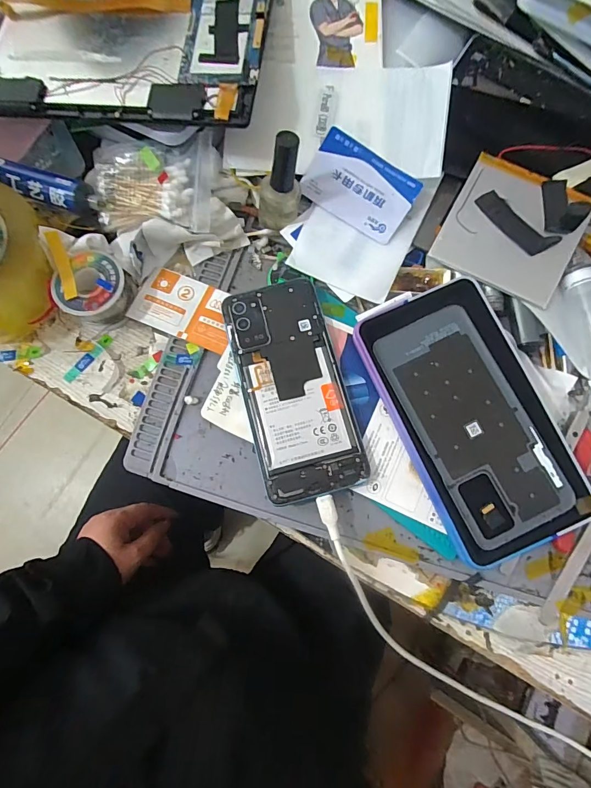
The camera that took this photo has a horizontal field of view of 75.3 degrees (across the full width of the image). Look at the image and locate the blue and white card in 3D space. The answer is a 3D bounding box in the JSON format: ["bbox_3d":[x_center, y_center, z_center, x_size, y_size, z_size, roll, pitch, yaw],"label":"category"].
[{"bbox_3d":[0.051,-0.163,0.304,0.085,0.005,0.057,33,102,2],"label":"blue and white card"}]

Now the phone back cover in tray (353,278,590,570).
[{"bbox_3d":[0.122,0.016,0.269,0.099,0.019,0.184,-23,78,-6],"label":"phone back cover in tray"}]

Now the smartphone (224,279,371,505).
[{"bbox_3d":[-0.002,-0.006,0.287,0.074,0.013,0.162,-15,77,-4],"label":"smartphone"}]

